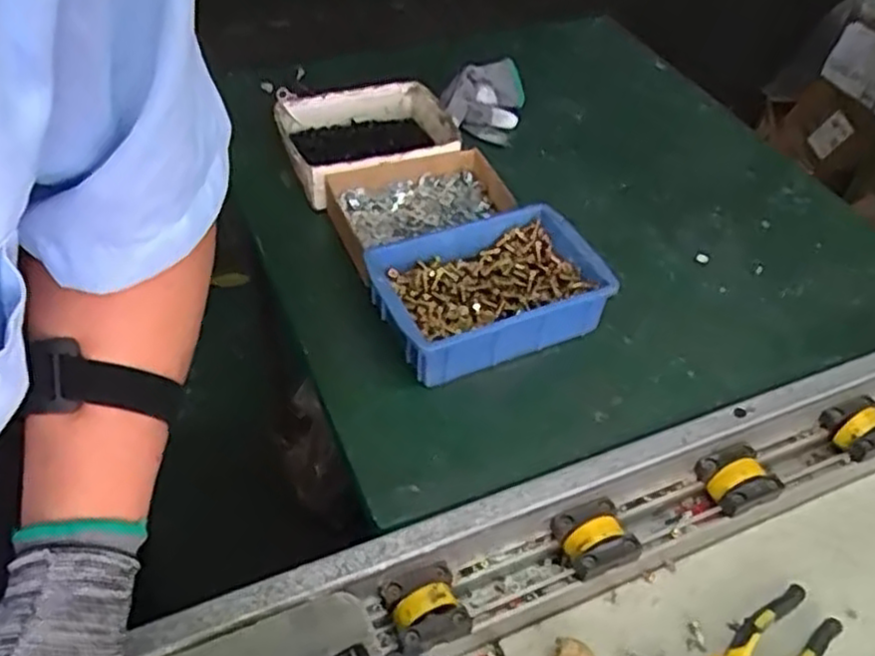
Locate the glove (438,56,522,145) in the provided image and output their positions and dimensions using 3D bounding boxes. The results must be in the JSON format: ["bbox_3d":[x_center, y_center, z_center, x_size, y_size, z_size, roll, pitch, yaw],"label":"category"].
[{"bbox_3d":[0.056,-0.286,0.927,0.095,0.060,0.100,10,46,6],"label":"glove"}]

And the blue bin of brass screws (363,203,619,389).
[{"bbox_3d":[0.040,-0.036,0.691,0.199,0.065,0.142,-19,50,-21],"label":"blue bin of brass screws"}]

